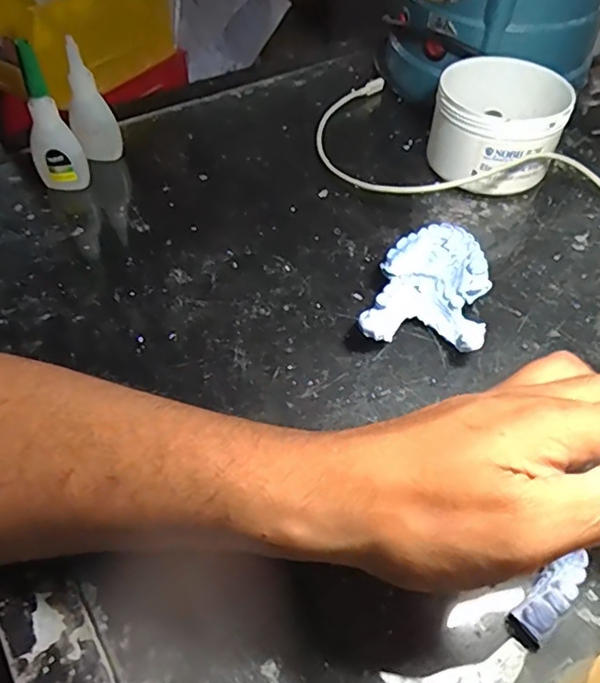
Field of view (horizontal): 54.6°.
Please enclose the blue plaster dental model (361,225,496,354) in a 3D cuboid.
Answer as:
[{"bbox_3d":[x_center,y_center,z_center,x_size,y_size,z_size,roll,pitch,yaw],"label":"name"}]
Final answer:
[{"bbox_3d":[0.078,-0.030,0.347,0.064,0.025,0.094,14,52,10],"label":"blue plaster dental model"}]

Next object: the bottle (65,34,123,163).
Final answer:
[{"bbox_3d":[-0.150,-0.166,0.420,0.032,0.092,0.023,-18,53,-15],"label":"bottle"}]

